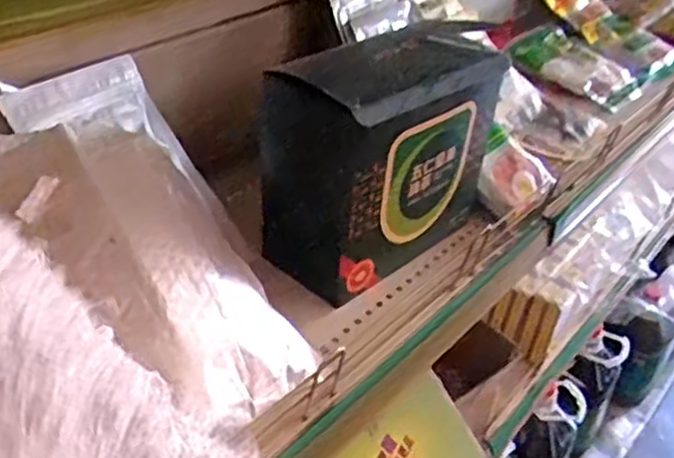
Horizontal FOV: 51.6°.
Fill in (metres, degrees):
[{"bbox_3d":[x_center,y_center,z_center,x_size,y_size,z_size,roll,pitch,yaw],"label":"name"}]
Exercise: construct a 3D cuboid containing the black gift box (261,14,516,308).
[{"bbox_3d":[0.043,-0.070,0.622,0.113,0.194,0.191,30,42,32],"label":"black gift box"}]

